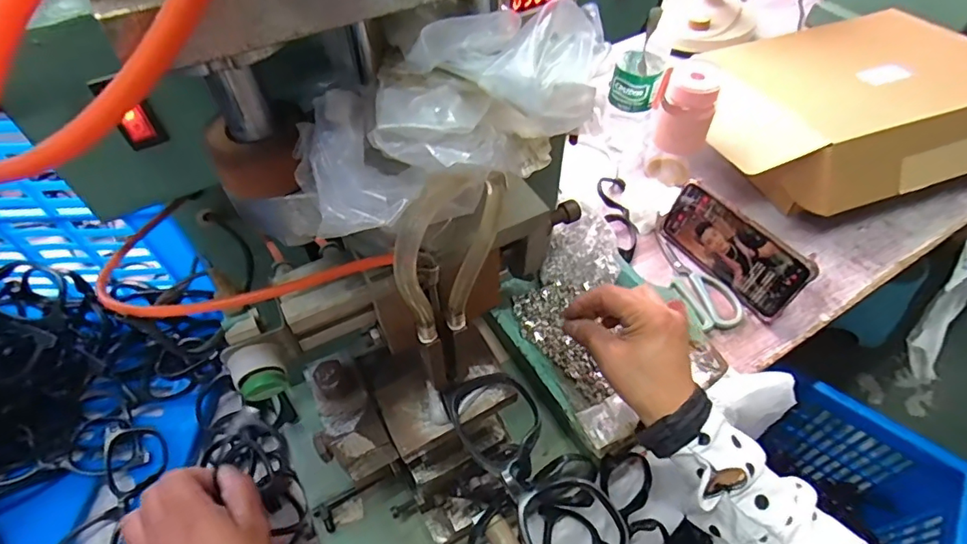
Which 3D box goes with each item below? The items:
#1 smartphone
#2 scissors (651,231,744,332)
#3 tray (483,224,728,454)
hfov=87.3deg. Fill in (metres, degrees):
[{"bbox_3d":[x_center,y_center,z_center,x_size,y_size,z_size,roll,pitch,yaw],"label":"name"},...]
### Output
[{"bbox_3d":[0.274,-0.029,0.562,0.009,0.081,0.165,-16,53,-32],"label":"smartphone"},{"bbox_3d":[0.239,0.004,0.580,0.059,0.011,0.144,-15,53,-10],"label":"scissors"},{"bbox_3d":[0.106,0.048,0.459,0.152,0.031,0.179,-26,55,-17],"label":"tray"}]

